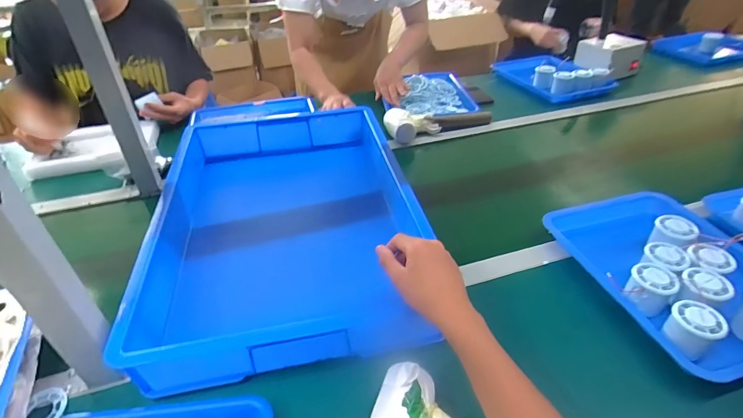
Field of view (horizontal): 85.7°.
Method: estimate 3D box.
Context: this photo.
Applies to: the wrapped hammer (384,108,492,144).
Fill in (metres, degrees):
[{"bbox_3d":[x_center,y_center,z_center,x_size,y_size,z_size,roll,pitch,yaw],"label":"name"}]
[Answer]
[{"bbox_3d":[0.174,-0.239,1.032,0.280,0.067,0.093,-15,39,-17],"label":"wrapped hammer"}]

